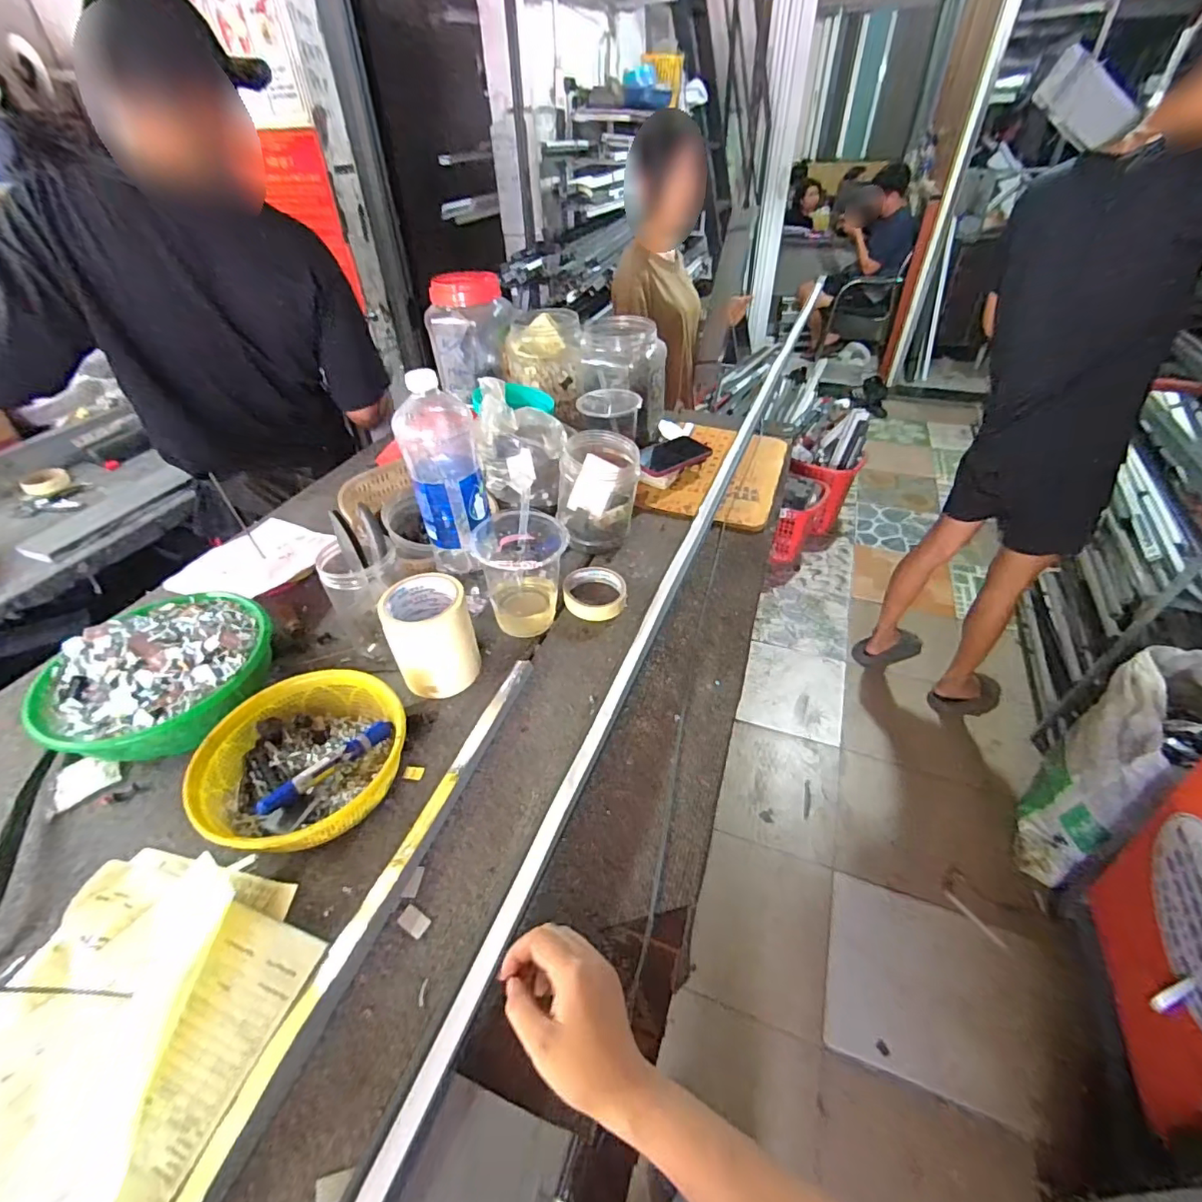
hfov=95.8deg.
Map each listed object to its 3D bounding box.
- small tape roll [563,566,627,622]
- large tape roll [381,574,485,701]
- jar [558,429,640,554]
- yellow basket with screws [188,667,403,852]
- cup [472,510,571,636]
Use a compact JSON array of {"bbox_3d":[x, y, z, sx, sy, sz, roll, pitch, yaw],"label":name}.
[{"bbox_3d":[-0.009,-0.011,0.765,0.089,0.028,0.082,-1,41,1],"label":"small tape roll"},{"bbox_3d":[-0.198,0.040,0.637,0.093,0.110,0.100,-21,45,-21],"label":"large tape roll"},{"bbox_3d":[-0.004,-0.169,0.839,0.118,0.155,0.118,-1,41,1],"label":"jar"},{"bbox_3d":[-0.293,0.156,0.543,0.186,0.053,0.182,-21,45,-21],"label":"yellow basket with screws"},{"bbox_3d":[-0.097,-0.028,0.692,0.105,0.154,0.103,-1,41,1],"label":"cup"}]

